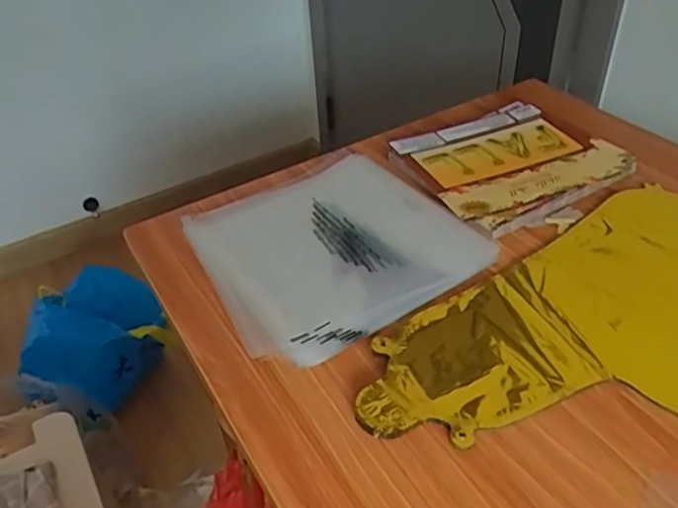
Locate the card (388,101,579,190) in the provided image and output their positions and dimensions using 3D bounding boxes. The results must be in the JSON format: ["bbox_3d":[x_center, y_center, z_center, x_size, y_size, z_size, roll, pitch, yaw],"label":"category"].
[{"bbox_3d":[0.160,-0.118,0.649,0.175,0.008,0.103,-21,44,-18],"label":"card"}]

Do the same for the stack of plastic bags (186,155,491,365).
[{"bbox_3d":[-0.015,-0.010,0.555,0.217,0.023,0.223,-26,45,-22],"label":"stack of plastic bags"}]

